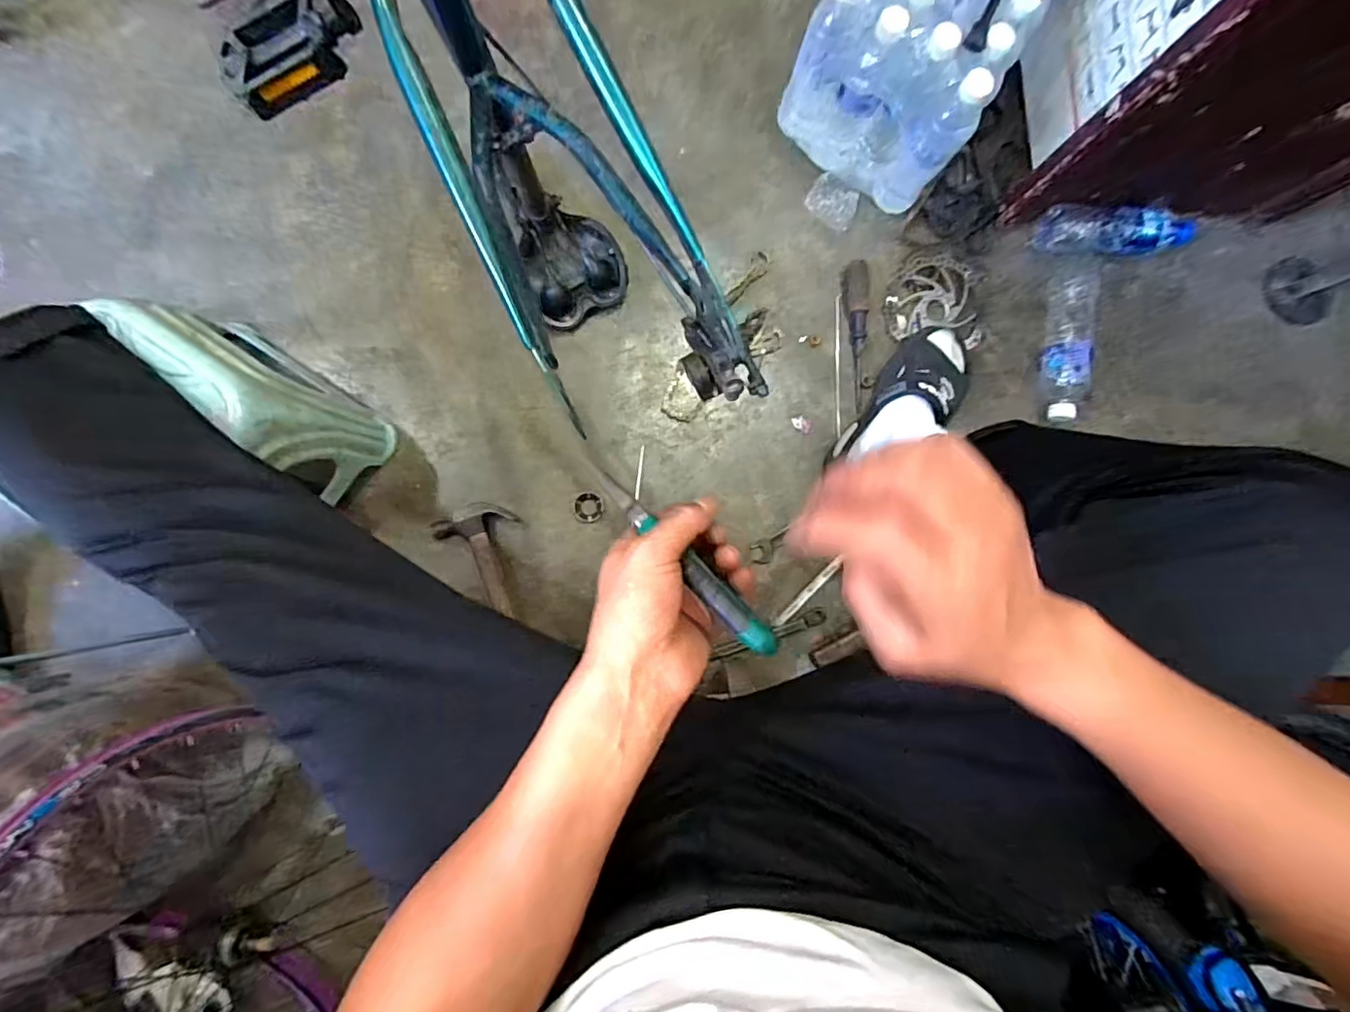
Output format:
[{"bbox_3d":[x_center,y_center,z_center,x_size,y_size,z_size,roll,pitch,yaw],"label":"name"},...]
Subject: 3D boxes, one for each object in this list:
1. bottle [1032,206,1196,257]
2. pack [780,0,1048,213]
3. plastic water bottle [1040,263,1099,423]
[{"bbox_3d":[0.644,-0.403,0.844,0.228,0.050,0.058,-2,88,-4],"label":"bottle"},{"bbox_3d":[0.336,-0.643,0.755,0.235,0.211,0.364,33,86,-2],"label":"pack"},{"bbox_3d":[0.577,-0.239,0.840,0.069,0.056,0.232,10,87,-3],"label":"plastic water bottle"}]

